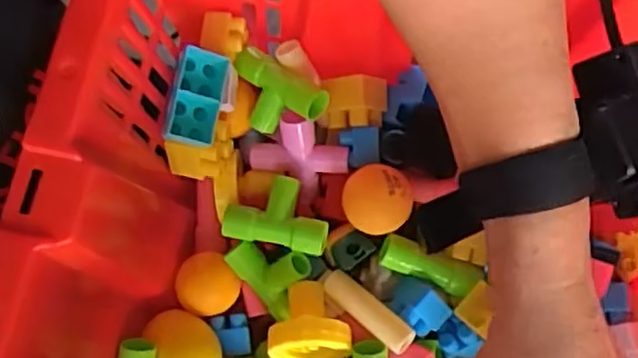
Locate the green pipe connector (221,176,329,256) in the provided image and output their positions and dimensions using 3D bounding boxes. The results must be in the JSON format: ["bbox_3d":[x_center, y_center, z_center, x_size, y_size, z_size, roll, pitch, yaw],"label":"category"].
[{"bbox_3d":[-0.023,0.020,0.376,0.058,0.027,0.038,13,77,2],"label":"green pipe connector"}]

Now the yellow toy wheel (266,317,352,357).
[{"bbox_3d":[-0.005,0.086,0.354,0.044,0.041,0.014,-3,52,7],"label":"yellow toy wheel"}]

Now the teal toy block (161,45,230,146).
[{"bbox_3d":[-0.064,-0.042,0.345,0.025,0.016,0.048,12,77,2],"label":"teal toy block"}]

